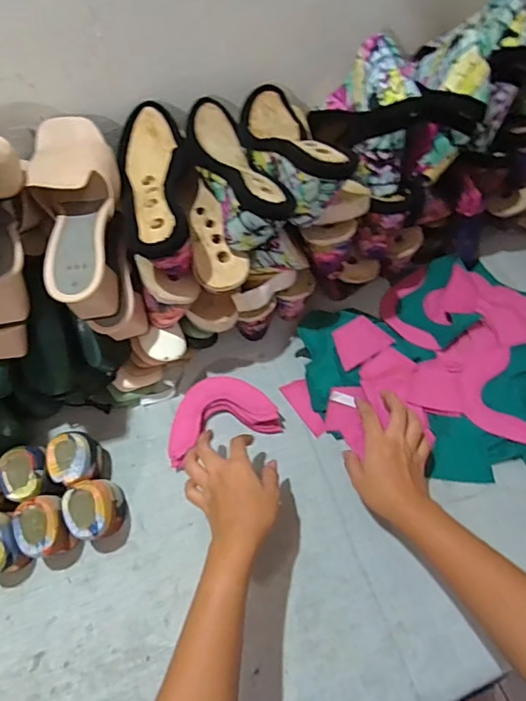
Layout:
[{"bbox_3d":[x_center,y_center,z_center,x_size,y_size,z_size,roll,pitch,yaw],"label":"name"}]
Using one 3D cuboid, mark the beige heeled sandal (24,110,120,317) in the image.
[{"bbox_3d":[-0.193,-0.153,0.523,0.083,0.082,0.233,-14,61,-6],"label":"beige heeled sandal"}]

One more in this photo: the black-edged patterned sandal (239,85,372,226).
[{"bbox_3d":[0.042,-0.242,0.549,0.103,0.095,0.222,-22,64,-10],"label":"black-edged patterned sandal"}]

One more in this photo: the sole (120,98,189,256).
[{"bbox_3d":[-0.118,-0.189,0.537,0.074,0.046,0.229,-14,61,-6],"label":"sole"}]

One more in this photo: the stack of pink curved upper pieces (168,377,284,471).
[{"bbox_3d":[-0.058,0.078,0.618,0.139,0.022,0.095,-19,64,-8],"label":"stack of pink curved upper pieces"}]

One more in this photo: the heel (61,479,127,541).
[{"bbox_3d":[-0.189,0.180,0.551,0.050,0.075,0.069,-12,61,-5],"label":"heel"}]

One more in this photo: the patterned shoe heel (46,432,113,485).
[{"bbox_3d":[-0.217,0.135,0.579,0.052,0.077,0.052,-1,61,1],"label":"patterned shoe heel"}]

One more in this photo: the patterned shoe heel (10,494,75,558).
[{"bbox_3d":[-0.237,0.199,0.540,0.052,0.074,0.058,-18,62,-8],"label":"patterned shoe heel"}]

